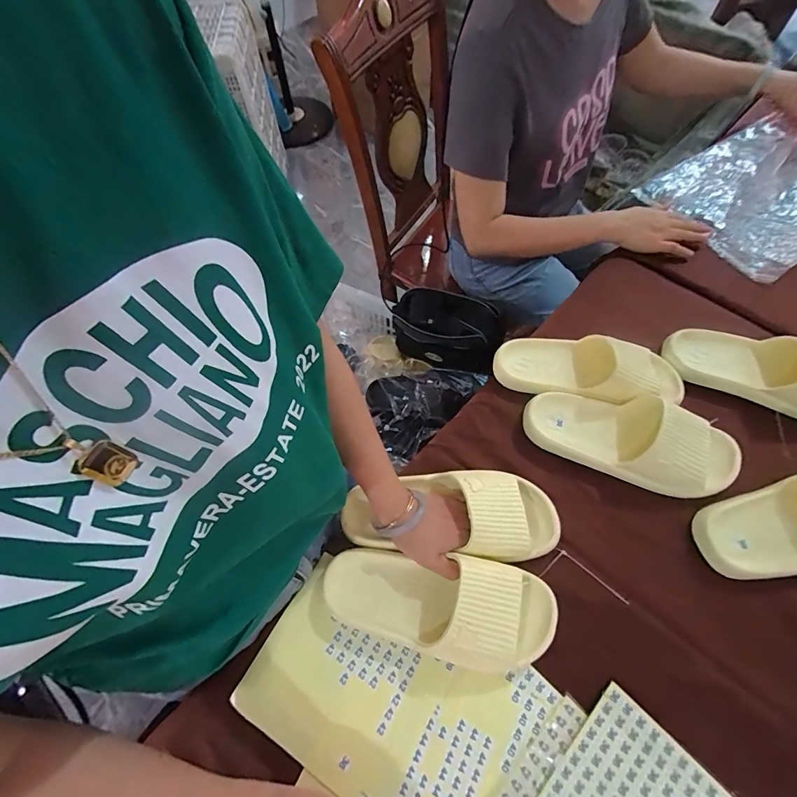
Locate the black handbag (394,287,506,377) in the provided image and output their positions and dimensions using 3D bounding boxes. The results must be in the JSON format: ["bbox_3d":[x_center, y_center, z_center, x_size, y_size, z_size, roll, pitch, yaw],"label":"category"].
[{"bbox_3d":[0.118,-0.171,1.009,0.303,0.116,0.192,40,71,19],"label":"black handbag"}]

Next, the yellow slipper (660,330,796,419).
[{"bbox_3d":[0.518,-0.047,0.552,0.267,0.069,0.098,22,64,13],"label":"yellow slipper"}]

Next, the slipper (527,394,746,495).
[{"bbox_3d":[0.294,0.051,0.507,0.258,0.055,0.104,11,62,8],"label":"slipper"}]

